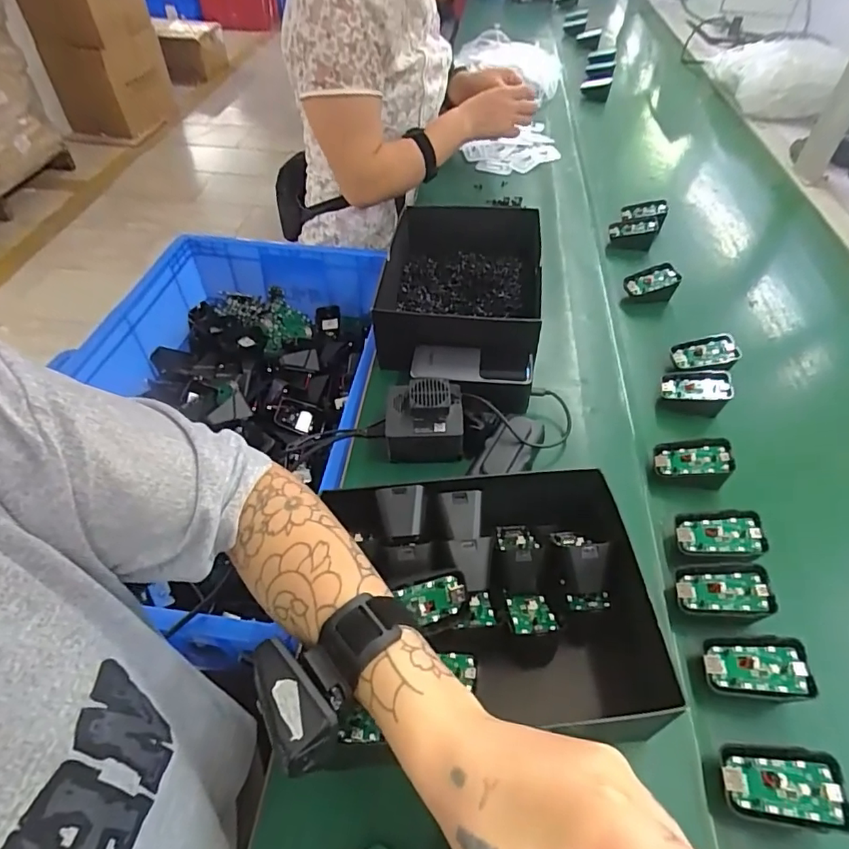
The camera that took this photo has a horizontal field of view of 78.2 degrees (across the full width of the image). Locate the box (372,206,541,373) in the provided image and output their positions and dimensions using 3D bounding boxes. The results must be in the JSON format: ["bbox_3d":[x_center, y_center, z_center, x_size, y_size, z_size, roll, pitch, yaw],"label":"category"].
[{"bbox_3d":[0.048,-0.185,0.670,0.197,0.077,0.256,7,47,5],"label":"box"}]

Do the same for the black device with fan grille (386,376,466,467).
[{"bbox_3d":[0.000,-0.005,0.542,0.077,0.058,0.067,3,49,1],"label":"black device with fan grille"}]

